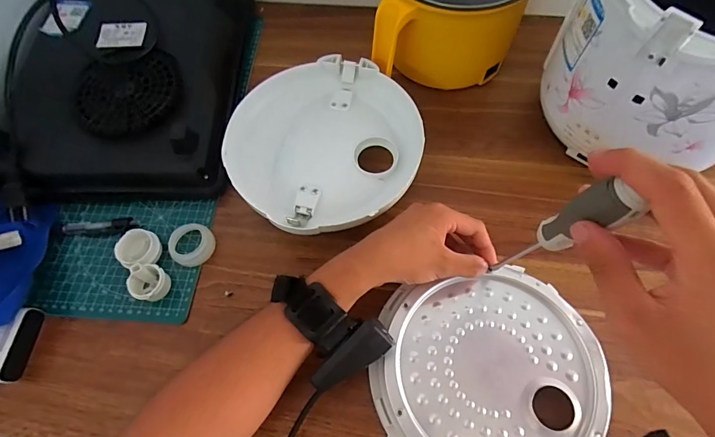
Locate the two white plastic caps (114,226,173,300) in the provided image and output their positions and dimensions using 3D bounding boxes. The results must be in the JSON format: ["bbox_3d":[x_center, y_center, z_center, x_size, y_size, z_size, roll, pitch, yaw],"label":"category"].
[{"bbox_3d":[-0.217,0.047,0.393,0.039,0.030,0.076,-22,65,-9],"label":"two white plastic caps"}]

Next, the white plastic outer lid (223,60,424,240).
[{"bbox_3d":[-0.031,-0.073,0.431,0.194,0.064,0.198,-1,63,2],"label":"white plastic outer lid"}]

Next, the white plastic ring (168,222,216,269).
[{"bbox_3d":[-0.176,0.027,0.412,0.046,0.020,0.043,-1,63,2],"label":"white plastic ring"}]

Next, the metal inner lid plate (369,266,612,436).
[{"bbox_3d":[0.110,0.136,0.336,0.187,0.025,0.172,-1,63,2],"label":"metal inner lid plate"}]

